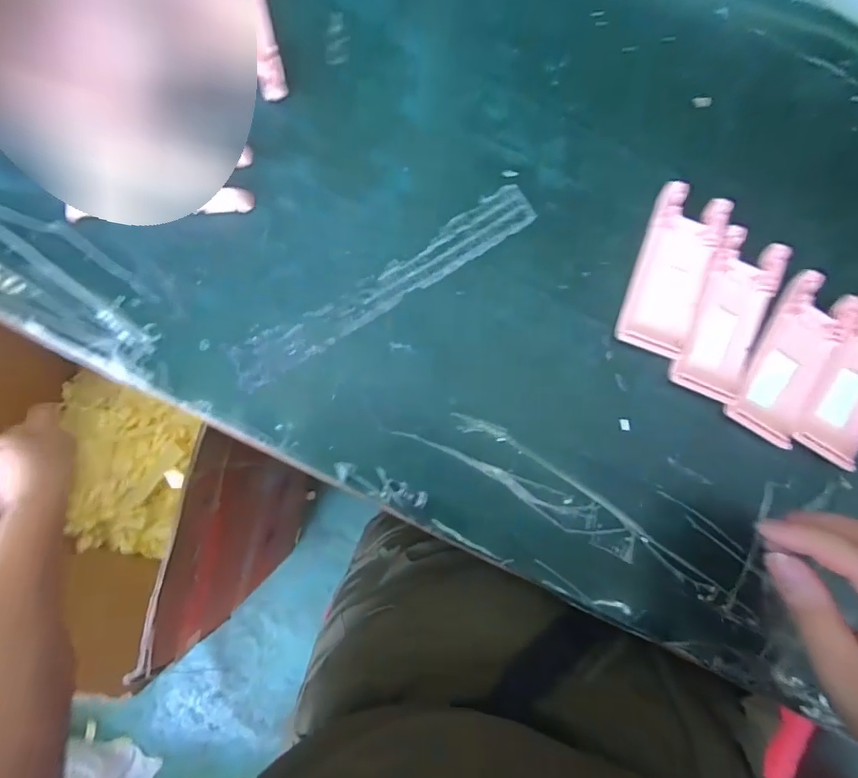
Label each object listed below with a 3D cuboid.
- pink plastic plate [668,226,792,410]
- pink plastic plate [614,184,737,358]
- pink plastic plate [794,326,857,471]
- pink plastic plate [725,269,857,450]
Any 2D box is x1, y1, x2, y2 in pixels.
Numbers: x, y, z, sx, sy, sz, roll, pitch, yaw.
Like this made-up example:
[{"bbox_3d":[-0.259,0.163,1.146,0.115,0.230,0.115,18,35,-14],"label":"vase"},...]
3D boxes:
[{"bbox_3d":[0.183,-0.046,0.300,0.041,0.009,0.103,23,83,0],"label":"pink plastic plate"},{"bbox_3d":[0.149,-0.072,0.302,0.043,0.011,0.102,19,83,-1],"label":"pink plastic plate"},{"bbox_3d":[0.259,-0.004,0.300,0.040,0.015,0.103,30,83,1],"label":"pink plastic plate"},{"bbox_3d":[0.220,-0.018,0.299,0.043,0.010,0.103,31,83,1],"label":"pink plastic plate"}]

